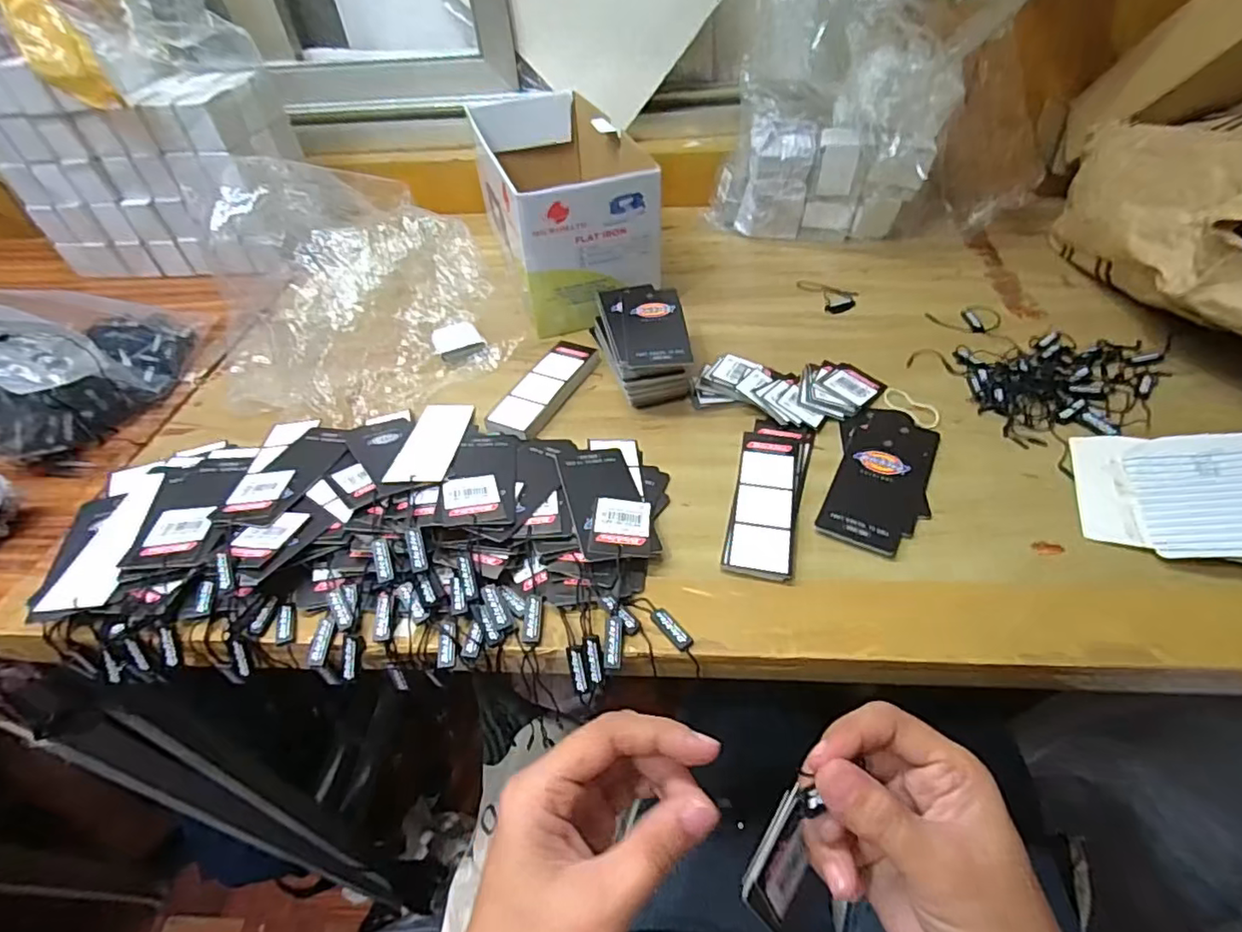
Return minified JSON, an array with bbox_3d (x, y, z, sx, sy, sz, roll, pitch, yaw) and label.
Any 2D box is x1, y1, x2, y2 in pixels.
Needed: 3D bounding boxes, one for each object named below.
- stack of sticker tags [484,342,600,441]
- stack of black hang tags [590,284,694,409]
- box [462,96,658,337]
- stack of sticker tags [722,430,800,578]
[{"bbox_3d":[-0.061,-0.067,0.495,0.044,0.009,0.123,17,50,20],"label":"stack of sticker tags"},{"bbox_3d":[0.018,-0.103,0.499,0.069,0.054,0.117,-10,46,-4],"label":"stack of black hang tags"},{"bbox_3d":[-0.057,-0.274,0.619,0.121,0.127,0.282,-14,46,-8],"label":"box"},{"bbox_3d":[0.096,0.020,0.399,0.042,0.011,0.122,7,47,12],"label":"stack of sticker tags"}]

